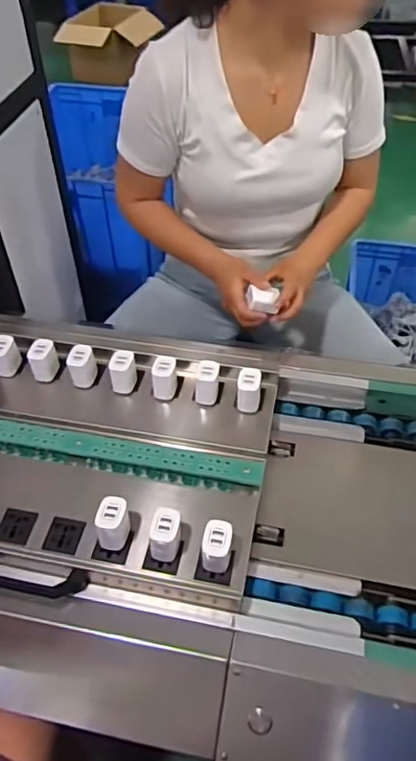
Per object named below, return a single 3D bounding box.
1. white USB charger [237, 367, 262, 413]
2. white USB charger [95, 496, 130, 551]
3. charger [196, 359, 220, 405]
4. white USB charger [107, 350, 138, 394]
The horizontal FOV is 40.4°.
[{"bbox_3d":[0.056,0.014,0.776,0.031,0.060,0.030,1,48,2],"label":"white USB charger"},{"bbox_3d":[-0.108,0.162,0.642,0.032,0.054,0.040,8,48,8],"label":"white USB charger"},{"bbox_3d":[0.000,0.003,0.780,0.031,0.051,0.040,2,48,2],"label":"charger"},{"bbox_3d":[-0.121,-0.012,0.808,0.034,0.059,0.034,1,48,2],"label":"white USB charger"}]

